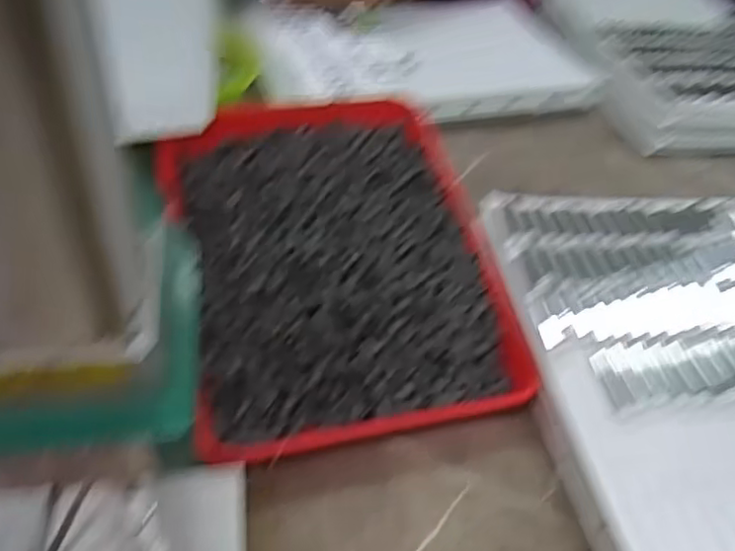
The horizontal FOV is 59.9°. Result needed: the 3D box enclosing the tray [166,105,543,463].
[{"bbox_3d":[-0.041,-0.061,0.638,0.291,0.051,0.383,-10,57,-13],"label":"tray"}]

